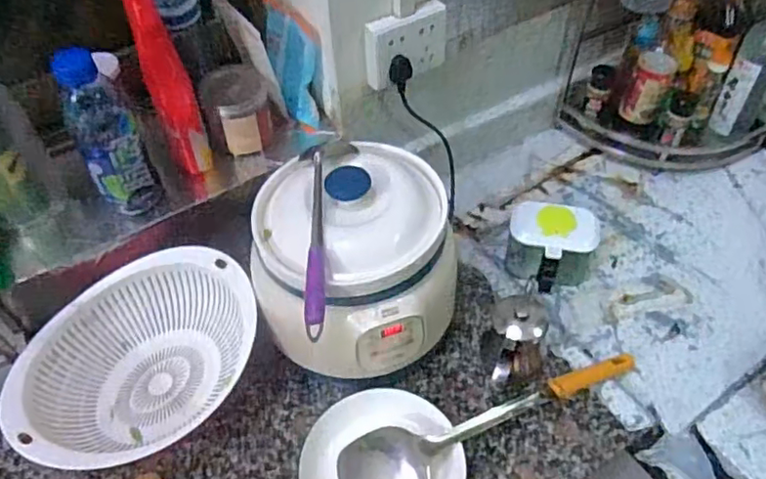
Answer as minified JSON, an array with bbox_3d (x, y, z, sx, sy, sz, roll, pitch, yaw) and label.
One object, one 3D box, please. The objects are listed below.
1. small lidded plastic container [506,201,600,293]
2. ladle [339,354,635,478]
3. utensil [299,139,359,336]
[{"bbox_3d":[0.228,0.015,0.829,0.114,0.091,0.092,12,50,12],"label":"small lidded plastic container"},{"bbox_3d":[0.136,0.207,0.677,0.376,0.054,0.091,-18,51,-14],"label":"ladle"},{"bbox_3d":[-0.063,-0.017,0.620,0.054,0.041,0.251,1,49,3],"label":"utensil"}]

